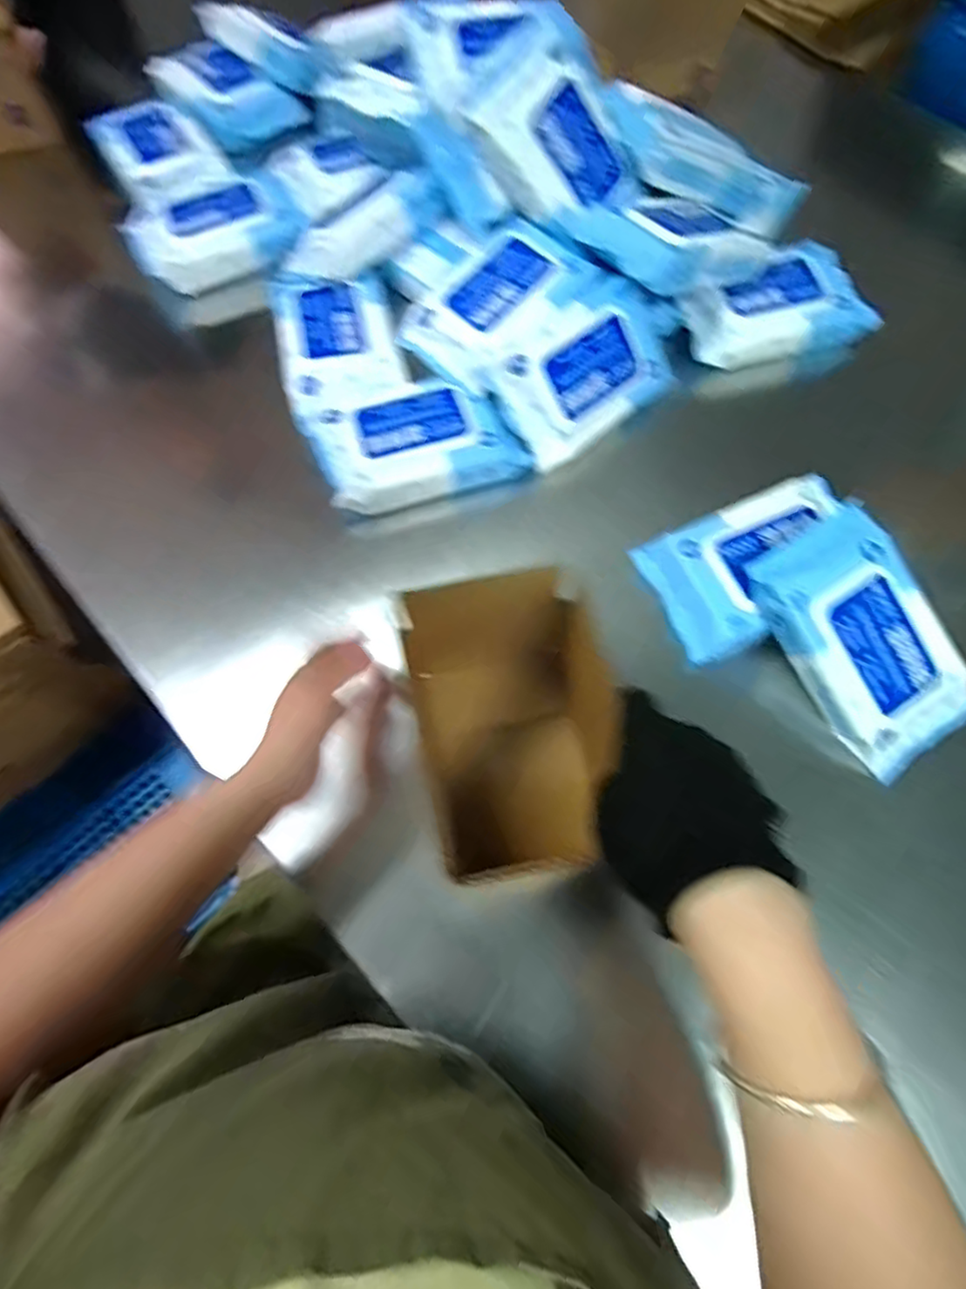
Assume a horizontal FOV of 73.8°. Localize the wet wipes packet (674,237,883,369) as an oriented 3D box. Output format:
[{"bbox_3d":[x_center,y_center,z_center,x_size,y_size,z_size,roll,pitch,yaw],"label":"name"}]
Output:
[{"bbox_3d":[0.283,-0.322,0.620,0.180,0.046,0.095,-19,70,-8],"label":"wet wipes packet"}]

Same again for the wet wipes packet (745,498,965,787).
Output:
[{"bbox_3d":[0.290,-0.002,0.480,0.107,0.030,0.188,-32,90,-6],"label":"wet wipes packet"}]

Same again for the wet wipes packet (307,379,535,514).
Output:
[{"bbox_3d":[-0.059,-0.183,0.569,0.174,0.039,0.105,-14,69,-6],"label":"wet wipes packet"}]

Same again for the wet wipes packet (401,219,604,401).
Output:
[{"bbox_3d":[0.013,-0.306,0.581,0.120,0.047,0.147,36,73,13],"label":"wet wipes packet"}]

